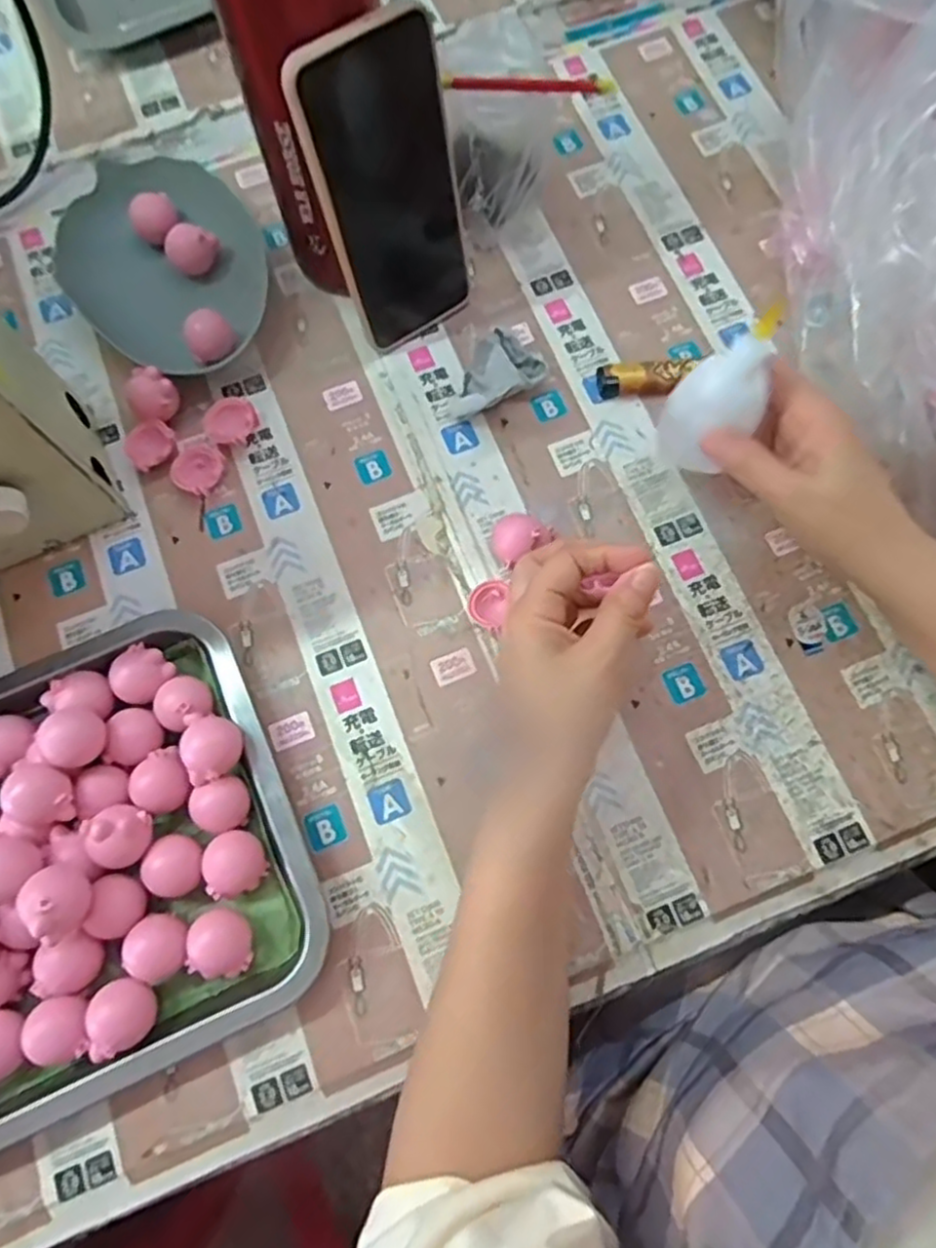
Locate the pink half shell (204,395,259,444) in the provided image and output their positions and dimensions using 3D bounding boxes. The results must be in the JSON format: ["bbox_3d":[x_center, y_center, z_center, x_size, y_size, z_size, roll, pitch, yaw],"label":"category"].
[{"bbox_3d":[-0.147,-0.125,0.431,0.032,0.012,0.031,-4,76,-1],"label":"pink half shell"}]

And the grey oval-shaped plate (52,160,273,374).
[{"bbox_3d":[-0.197,-0.232,0.449,0.141,0.029,0.120,35,78,8],"label":"grey oval-shaped plate"}]

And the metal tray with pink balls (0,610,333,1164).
[{"bbox_3d":[-0.242,0.138,0.331,0.314,0.045,0.218,-24,77,-6],"label":"metal tray with pink balls"}]

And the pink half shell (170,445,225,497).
[{"bbox_3d":[-0.164,-0.093,0.421,0.029,0.014,0.032,15,76,4],"label":"pink half shell"}]

